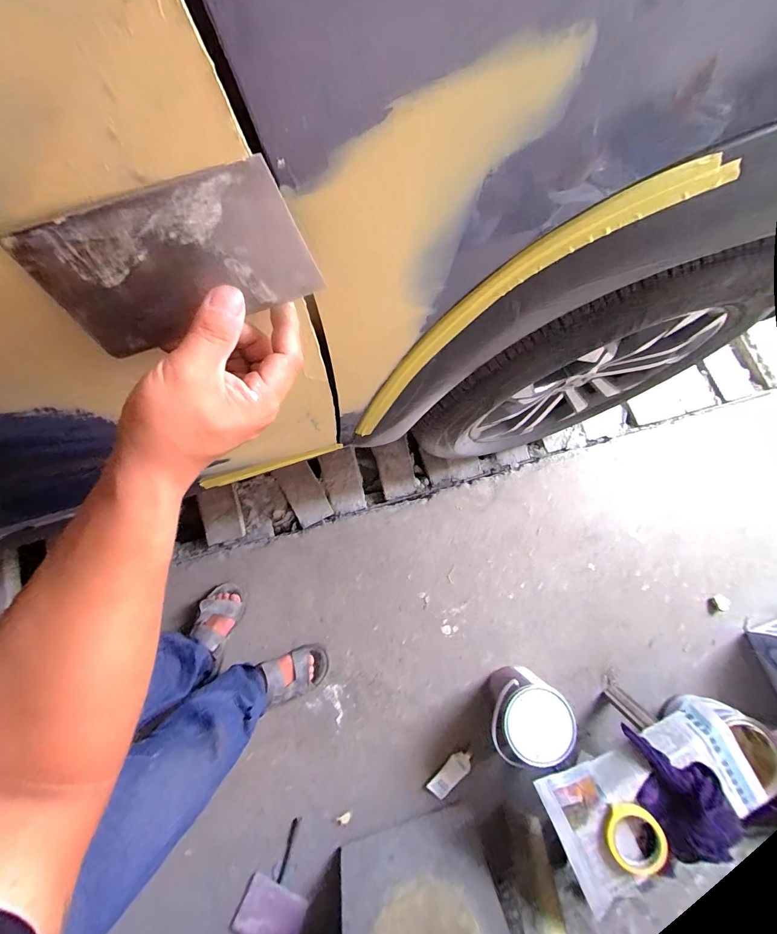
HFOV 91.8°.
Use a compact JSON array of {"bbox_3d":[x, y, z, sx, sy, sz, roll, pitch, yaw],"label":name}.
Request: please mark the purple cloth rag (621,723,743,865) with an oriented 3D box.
[{"bbox_3d":[0.523,0.606,0.682,0.135,0.112,0.144,24,76,4],"label":"purple cloth rag"}]

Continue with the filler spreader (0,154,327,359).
[{"bbox_3d":[-0.110,-0.107,0.204,0.131,0.071,0.004,-21,58,-3],"label":"filler spreader"}]

